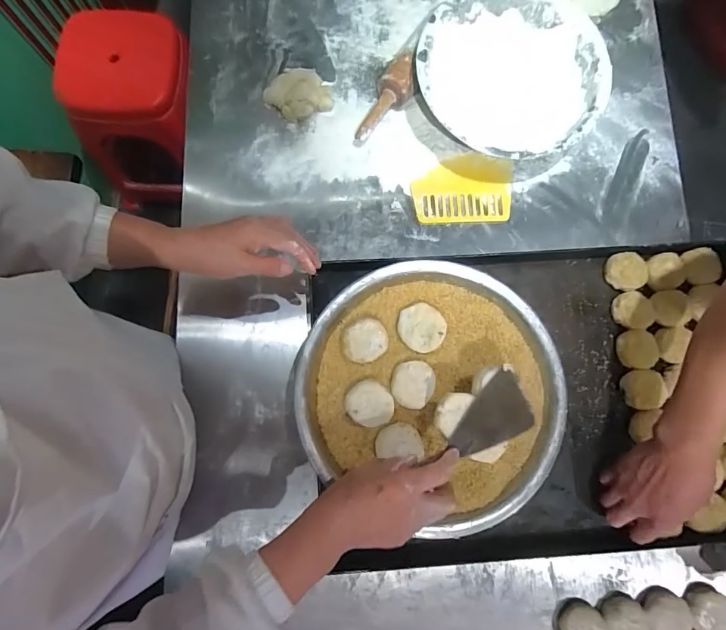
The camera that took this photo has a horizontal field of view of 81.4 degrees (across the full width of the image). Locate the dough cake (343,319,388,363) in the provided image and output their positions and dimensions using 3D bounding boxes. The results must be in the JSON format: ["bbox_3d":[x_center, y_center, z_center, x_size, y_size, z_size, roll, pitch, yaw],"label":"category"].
[{"bbox_3d":[0.003,0.034,0.540,0.057,0.009,0.056,3,98,7],"label":"dough cake"}]

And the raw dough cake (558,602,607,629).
[{"bbox_3d":[0.295,0.423,0.566,0.058,0.014,0.058,0,80,-1],"label":"raw dough cake"}]

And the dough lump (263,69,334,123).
[{"bbox_3d":[-0.104,-0.354,0.677,0.100,0.033,0.073,-21,81,-5],"label":"dough lump"}]

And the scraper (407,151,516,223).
[{"bbox_3d":[0.158,-0.199,0.668,0.156,0.009,0.109,-1,82,-1],"label":"scraper"}]

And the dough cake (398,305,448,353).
[{"bbox_3d":[0.076,0.017,0.549,0.058,0.014,0.061,0,80,-1],"label":"dough cake"}]

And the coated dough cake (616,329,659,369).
[{"bbox_3d":[0.402,0.051,0.621,0.051,0.025,0.057,-22,81,-5],"label":"coated dough cake"}]

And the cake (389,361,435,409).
[{"bbox_3d":[0.064,0.087,0.530,0.053,0.012,0.058,0,80,-1],"label":"cake"}]

